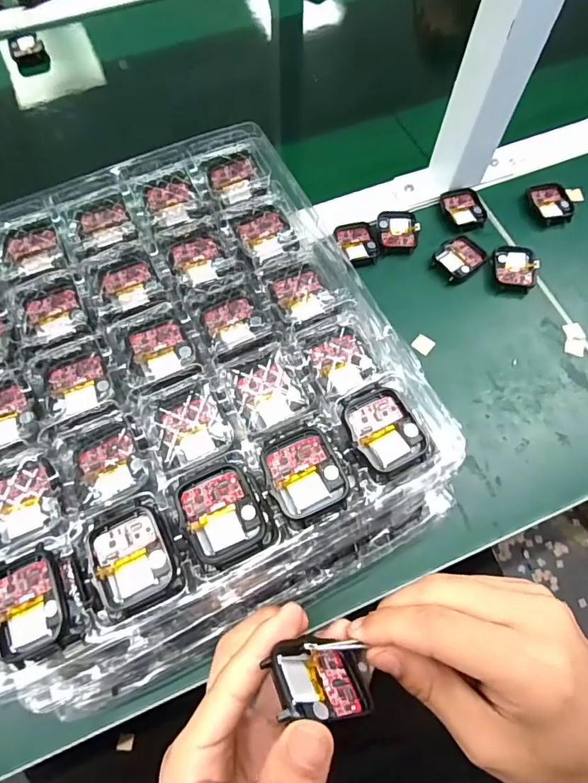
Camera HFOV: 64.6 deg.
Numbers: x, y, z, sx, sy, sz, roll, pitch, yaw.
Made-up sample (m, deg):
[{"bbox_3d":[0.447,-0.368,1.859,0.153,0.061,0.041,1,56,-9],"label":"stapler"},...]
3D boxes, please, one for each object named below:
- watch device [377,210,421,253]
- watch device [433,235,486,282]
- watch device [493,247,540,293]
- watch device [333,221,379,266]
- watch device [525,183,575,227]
[{"bbox_3d":[0.098,-0.150,0.437,0.036,0.011,0.044,-2,67,-1],"label":"watch device"},{"bbox_3d":[0.151,-0.122,0.427,0.044,0.011,0.036,-36,72,-15],"label":"watch device"},{"bbox_3d":[0.200,-0.111,0.421,0.037,0.013,0.044,1,67,0],"label":"watch device"},{"bbox_3d":[0.059,-0.136,0.432,0.034,0.011,0.043,-12,67,-5],"label":"watch device"},{"bbox_3d":[0.250,-0.181,0.453,0.036,0.014,0.045,-19,68,-8],"label":"watch device"}]

